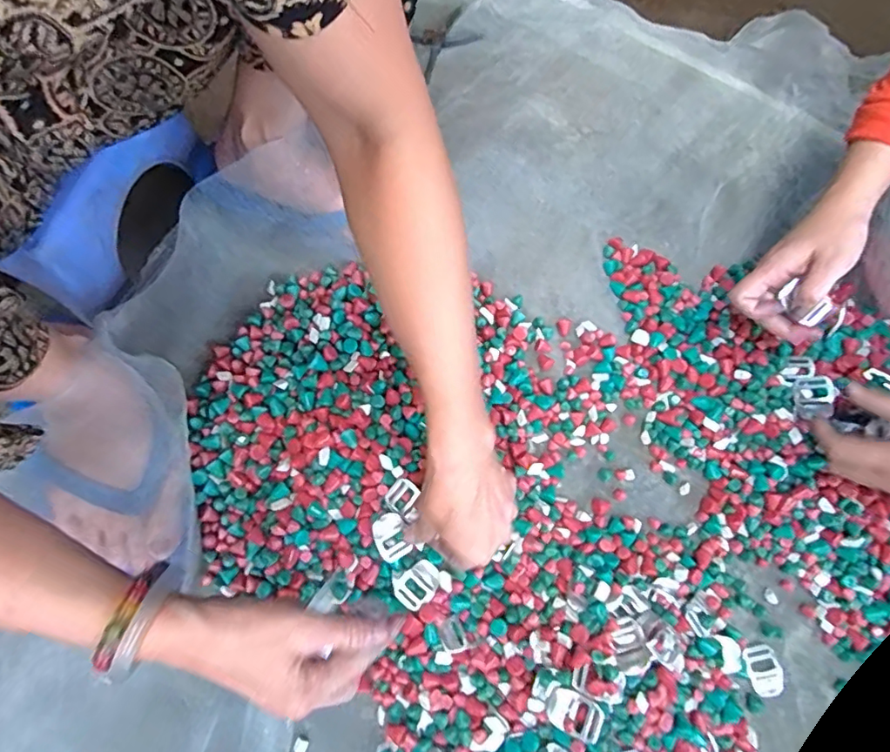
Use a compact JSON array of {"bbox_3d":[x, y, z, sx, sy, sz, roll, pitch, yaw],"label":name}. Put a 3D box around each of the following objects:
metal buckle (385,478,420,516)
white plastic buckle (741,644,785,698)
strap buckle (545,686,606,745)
[{"bbox_3d":[-0.037,0.101,0.452,0.023,0.005,0.028,36,97,16],"label":"metal buckle"},{"bbox_3d":[0.270,0.249,0.452,0.031,0.010,0.040,-17,75,-9],"label":"white plastic buckle"},{"bbox_3d":[0.096,0.249,0.393,0.040,0.010,0.027,16,74,24],"label":"strap buckle"}]

